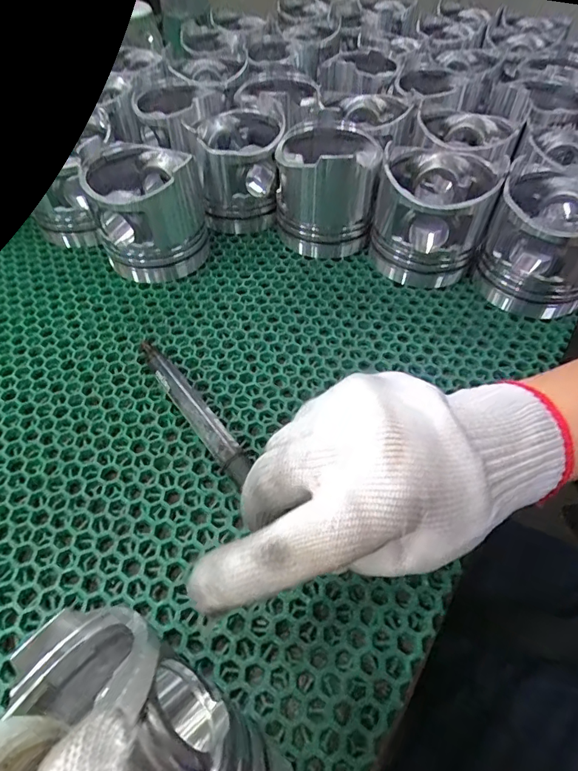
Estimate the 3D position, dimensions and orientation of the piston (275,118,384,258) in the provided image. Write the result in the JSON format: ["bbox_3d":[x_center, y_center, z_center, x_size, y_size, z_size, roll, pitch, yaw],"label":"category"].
[{"bbox_3d":[0.035,-0.176,0.403,0.083,0.086,0.080,9,53,7],"label":"piston"}]

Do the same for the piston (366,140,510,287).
[{"bbox_3d":[0.119,-0.144,0.379,0.091,0.085,0.091,0,52,0],"label":"piston"}]

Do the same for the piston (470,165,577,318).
[{"bbox_3d":[0.203,-0.115,0.358,0.088,0.086,0.091,21,55,16],"label":"piston"}]

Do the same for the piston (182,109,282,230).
[{"bbox_3d":[-0.046,-0.205,0.428,0.084,0.081,0.089,6,53,5],"label":"piston"}]

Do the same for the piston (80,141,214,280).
[{"bbox_3d":[-0.118,-0.150,0.381,0.085,0.089,0.085,-16,54,-12],"label":"piston"}]

